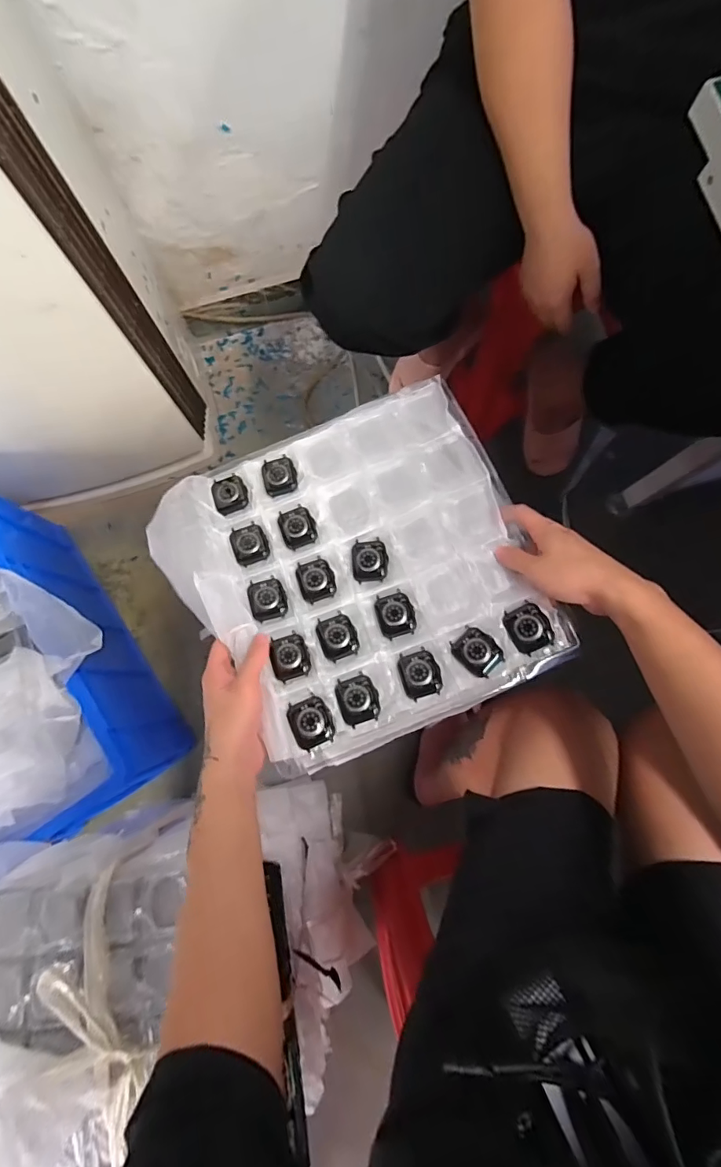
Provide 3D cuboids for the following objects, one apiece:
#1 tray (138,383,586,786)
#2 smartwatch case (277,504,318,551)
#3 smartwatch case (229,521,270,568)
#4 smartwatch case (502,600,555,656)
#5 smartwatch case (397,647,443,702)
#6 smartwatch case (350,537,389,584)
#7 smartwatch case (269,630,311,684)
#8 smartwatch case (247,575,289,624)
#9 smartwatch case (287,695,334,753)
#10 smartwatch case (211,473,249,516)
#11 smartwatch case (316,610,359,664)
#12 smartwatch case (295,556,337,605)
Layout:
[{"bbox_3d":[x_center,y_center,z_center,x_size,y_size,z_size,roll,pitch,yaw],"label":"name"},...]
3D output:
[{"bbox_3d":[-0.004,-0.017,0.490,0.337,0.035,0.334,-24,74,-3],"label":"tray"},{"bbox_3d":[-0.069,-0.062,0.520,0.038,0.007,0.047,-22,80,-3],"label":"smartwatch case"},{"bbox_3d":[-0.121,-0.044,0.515,0.037,0.014,0.044,-25,80,-3],"label":"smartwatch case"},{"bbox_3d":[0.163,0.042,0.458,0.036,0.012,0.045,-22,80,-3],"label":"smartwatch case"},{"bbox_3d":[0.058,0.088,0.463,0.037,0.011,0.045,-16,80,-2],"label":"smartwatch case"},{"bbox_3d":[0.010,-0.025,0.505,0.038,0.011,0.046,-6,80,0],"label":"smartwatch case"},{"bbox_3d":[-0.071,0.073,0.474,0.036,0.015,0.044,-17,80,-2],"label":"smartwatch case"},{"bbox_3d":[-0.096,0.016,0.495,0.037,0.015,0.045,-17,80,-2],"label":"smartwatch case"},{"bbox_3d":[-0.046,0.132,0.449,0.037,0.010,0.045,-25,80,-3],"label":"smartwatch case"},{"bbox_3d":[-0.147,-0.101,0.536,0.037,0.007,0.046,-20,80,-2],"label":"smartwatch case"},{"bbox_3d":[-0.023,0.054,0.484,0.038,0.013,0.047,-21,80,-2],"label":"smartwatch case"},{"bbox_3d":[-0.046,-0.004,0.496,0.037,0.006,0.044,-19,80,-2],"label":"smartwatch case"}]

